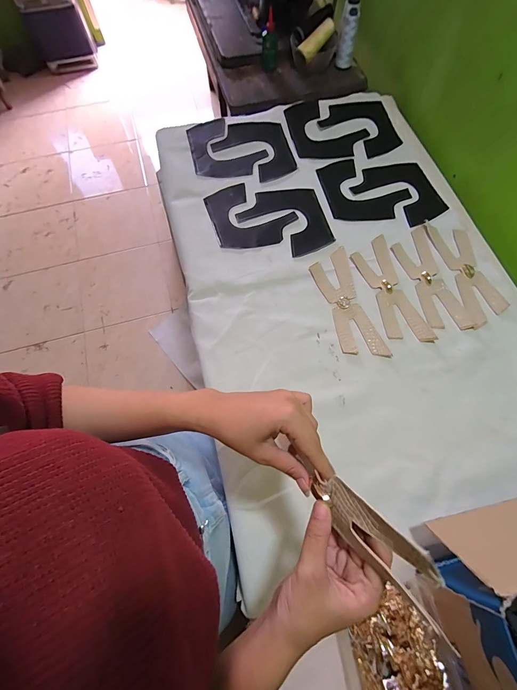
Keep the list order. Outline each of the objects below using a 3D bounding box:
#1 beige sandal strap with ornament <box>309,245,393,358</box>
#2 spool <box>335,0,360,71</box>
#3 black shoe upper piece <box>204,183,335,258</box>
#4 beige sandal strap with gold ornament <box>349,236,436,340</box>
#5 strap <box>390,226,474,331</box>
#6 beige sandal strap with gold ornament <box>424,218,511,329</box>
[{"bbox_3d":[0.163,-0.078,0.576,0.076,0.005,0.230,-15,69,-3],"label":"beige sandal strap with ornament"},{"bbox_3d":[0.231,-0.800,0.798,0.046,0.126,0.038,10,70,6],"label":"spool"},{"bbox_3d":[0.020,-0.275,0.661,0.266,0.008,0.174,7,70,5],"label":"black shoe upper piece"},{"bbox_3d":[0.247,-0.106,0.583,0.076,0.007,0.230,-15,70,-4],"label":"beige sandal strap with gold ornament"},{"bbox_3d":[0.326,-0.128,0.591,0.075,0.009,0.226,-12,69,-2],"label":"strap"},{"bbox_3d":[0.404,-0.147,0.598,0.074,0.008,0.232,-10,69,-2],"label":"beige sandal strap with gold ornament"}]

